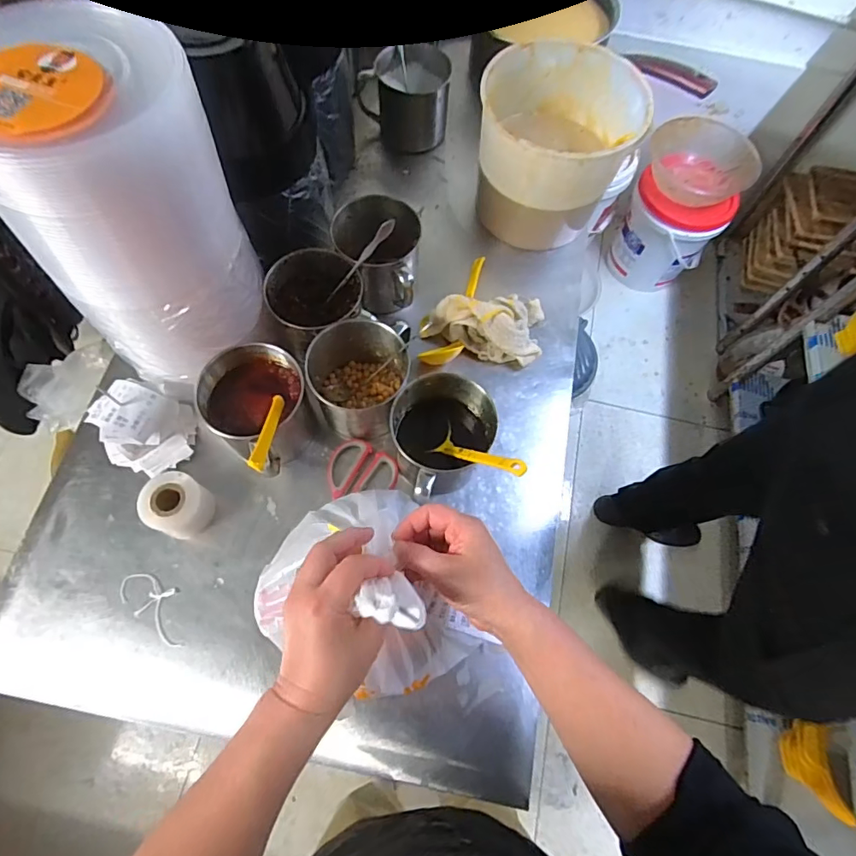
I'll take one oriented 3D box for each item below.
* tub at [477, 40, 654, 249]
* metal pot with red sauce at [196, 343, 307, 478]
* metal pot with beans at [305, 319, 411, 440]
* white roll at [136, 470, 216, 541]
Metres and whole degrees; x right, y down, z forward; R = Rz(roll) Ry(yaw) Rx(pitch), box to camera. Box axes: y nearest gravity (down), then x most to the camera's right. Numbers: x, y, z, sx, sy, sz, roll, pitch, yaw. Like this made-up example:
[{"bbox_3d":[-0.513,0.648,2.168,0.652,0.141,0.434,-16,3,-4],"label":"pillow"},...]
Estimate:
[{"bbox_3d":[0.168,-0.378,0.687,0.193,0.181,0.208,1,68,-3],"label":"tub"},{"bbox_3d":[-0.184,-0.021,0.560,0.110,0.119,0.111,1,68,-3],"label":"metal pot with red sauce"},{"bbox_3d":[-0.081,-0.060,0.585,0.106,0.103,0.116,8,68,0],"label":"metal pot with beans"},{"bbox_3d":[-0.279,0.086,0.547,0.060,0.054,0.061,1,68,-3],"label":"white roll"}]

